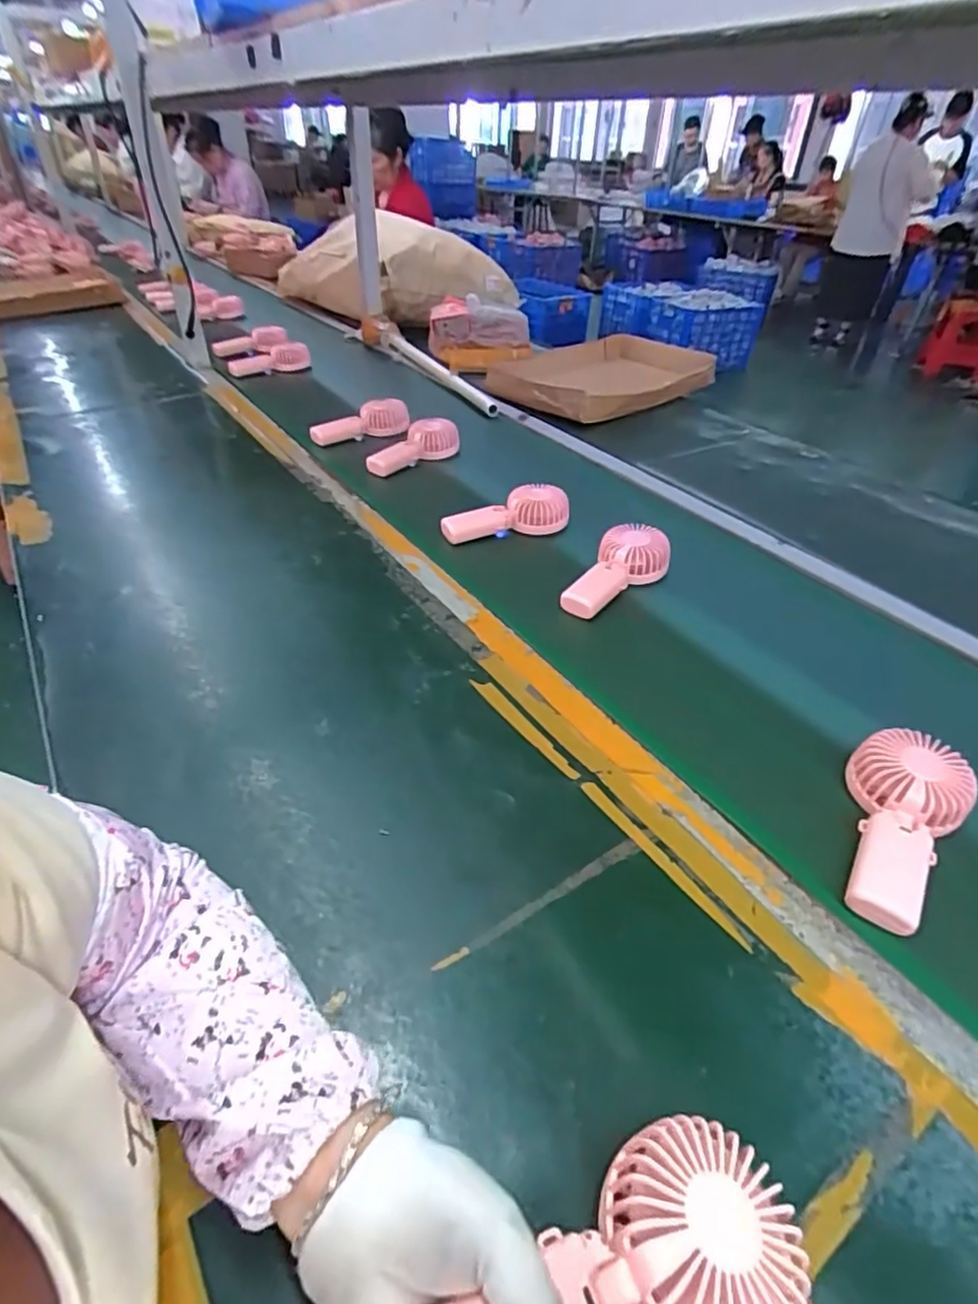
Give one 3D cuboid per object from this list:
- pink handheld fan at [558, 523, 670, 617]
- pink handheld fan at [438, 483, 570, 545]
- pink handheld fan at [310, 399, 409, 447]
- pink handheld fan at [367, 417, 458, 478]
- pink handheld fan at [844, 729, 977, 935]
[{"bbox_3d":[0.160,-0.095,0.765,0.081,0.051,0.175,23,47,23],"label":"pink handheld fan"},{"bbox_3d":[0.022,-0.189,0.880,0.182,0.059,0.067,-10,43,-11],"label":"pink handheld fan"},{"bbox_3d":[-0.233,-0.412,1.112,0.173,0.053,0.064,-8,43,-10],"label":"pink handheld fan"},{"bbox_3d":[-0.135,-0.339,1.049,0.170,0.068,0.078,-23,47,-24],"label":"pink handheld fan"},{"bbox_3d":[0.323,0.131,0.488,0.083,0.033,0.174,27,49,26],"label":"pink handheld fan"}]

